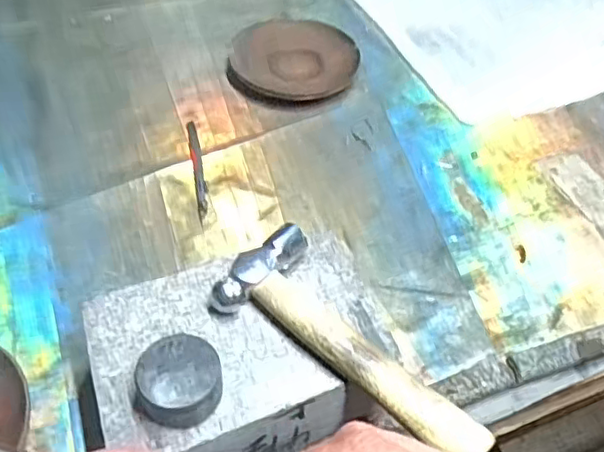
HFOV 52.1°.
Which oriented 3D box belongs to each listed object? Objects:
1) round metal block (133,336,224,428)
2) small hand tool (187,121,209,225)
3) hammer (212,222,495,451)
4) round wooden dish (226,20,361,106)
[{"bbox_3d":[-0.056,0.072,0.284,0.037,0.022,0.035,4,50,-5],"label":"round metal block"},{"bbox_3d":[-0.079,-0.043,0.468,0.008,0.004,0.105,-7,51,-11],"label":"small hand tool"},{"bbox_3d":[0.030,0.053,0.308,0.144,0.018,0.058,31,53,17],"label":"hammer"},{"bbox_3d":[-0.008,-0.148,0.546,0.111,0.019,0.093,5,49,0],"label":"round wooden dish"}]

